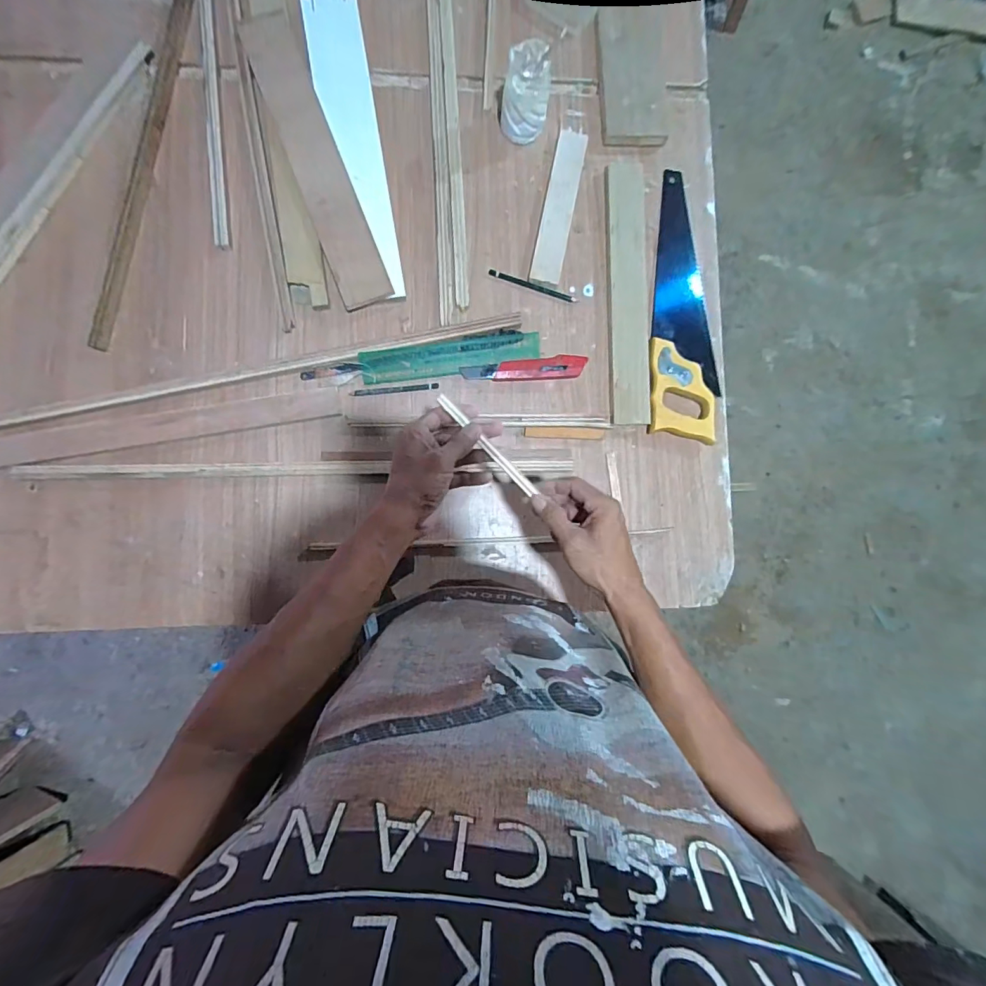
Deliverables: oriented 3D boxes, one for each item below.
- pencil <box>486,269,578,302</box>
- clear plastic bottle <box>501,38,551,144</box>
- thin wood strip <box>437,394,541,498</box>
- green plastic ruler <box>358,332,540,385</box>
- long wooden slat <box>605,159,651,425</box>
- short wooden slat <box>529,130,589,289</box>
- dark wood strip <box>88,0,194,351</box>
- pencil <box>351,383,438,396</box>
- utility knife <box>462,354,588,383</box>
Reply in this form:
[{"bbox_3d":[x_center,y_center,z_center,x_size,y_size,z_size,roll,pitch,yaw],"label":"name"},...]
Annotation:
[{"bbox_3d":[0.059,-0.303,0.695,0.133,0.005,0.011,17,87,-3],"label":"pencil"},{"bbox_3d":[0.047,-0.553,0.655,0.065,0.094,0.065,7,87,-3],"label":"clear plastic bottle"},{"bbox_3d":[-0.005,-0.047,0.480,0.009,0.009,0.138,-45,96,-4],"label":"thin wood strip"},{"bbox_3d":[-0.059,-0.192,0.672,0.250,0.004,0.044,-10,107,-6],"label":"green plastic ruler"},{"bbox_3d":[0.197,-0.295,0.690,0.060,0.015,0.390,0,88,-3],"label":"long wooden slat"},{"bbox_3d":[0.096,-0.417,0.690,0.045,0.008,0.226,12,87,-3],"label":"short wooden slat"},{"bbox_3d":[-0.476,-0.471,0.648,0.026,0.010,0.555,10,87,-3],"label":"dark wood strip"},{"bbox_3d":[-0.138,-0.146,0.666,0.121,0.009,0.010,-7,88,-4],"label":"pencil"},{"bbox_3d":[0.046,-0.178,0.671,0.178,0.020,0.035,-4,88,-4],"label":"utility knife"}]

